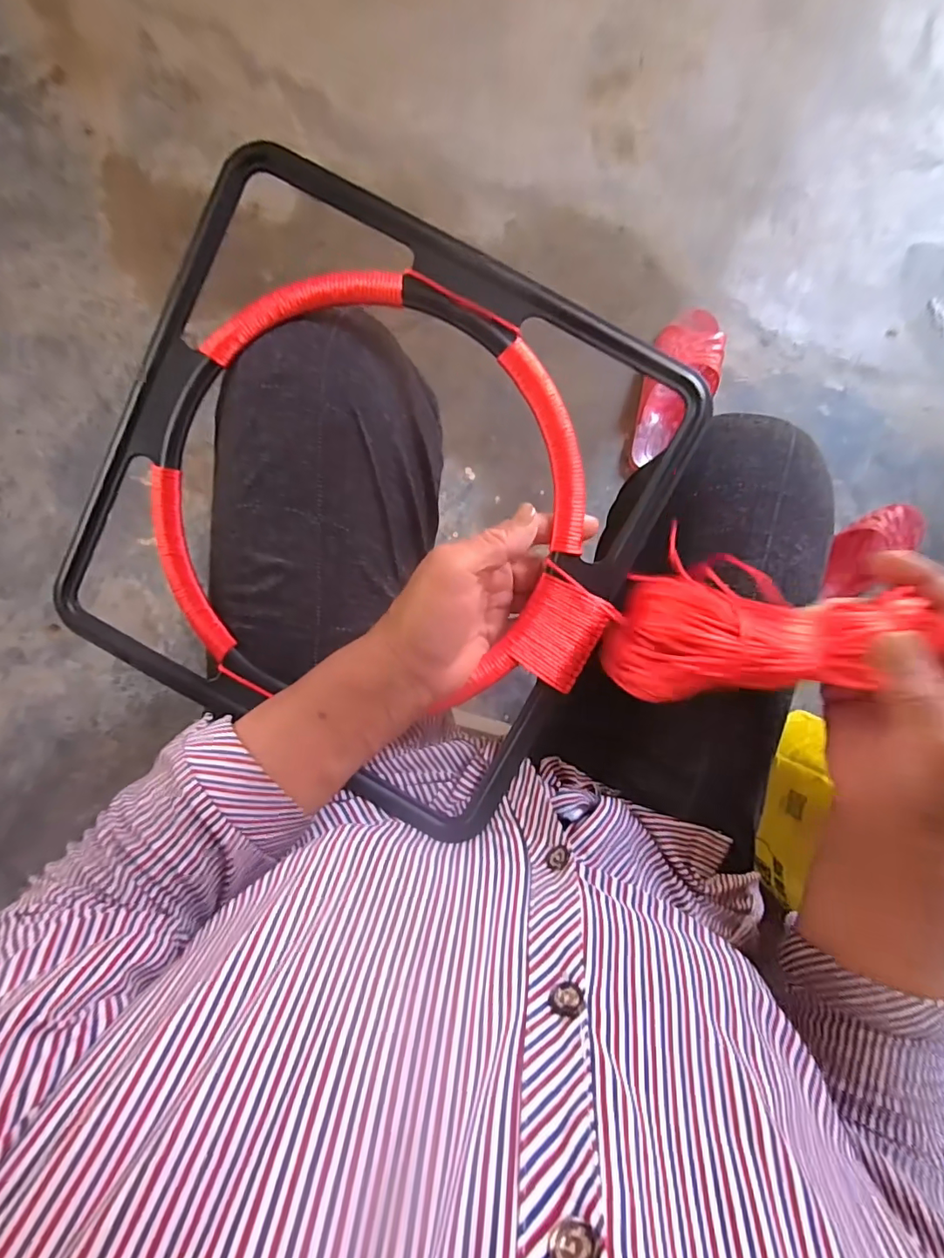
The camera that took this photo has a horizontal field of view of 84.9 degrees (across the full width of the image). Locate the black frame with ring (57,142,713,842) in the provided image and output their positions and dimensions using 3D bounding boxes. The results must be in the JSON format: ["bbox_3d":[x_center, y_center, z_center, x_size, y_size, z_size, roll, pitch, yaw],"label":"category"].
[{"bbox_3d":[-0.063,-0.075,0.323,0.327,0.036,0.327,29,91,-2],"label":"black frame with ring"}]

